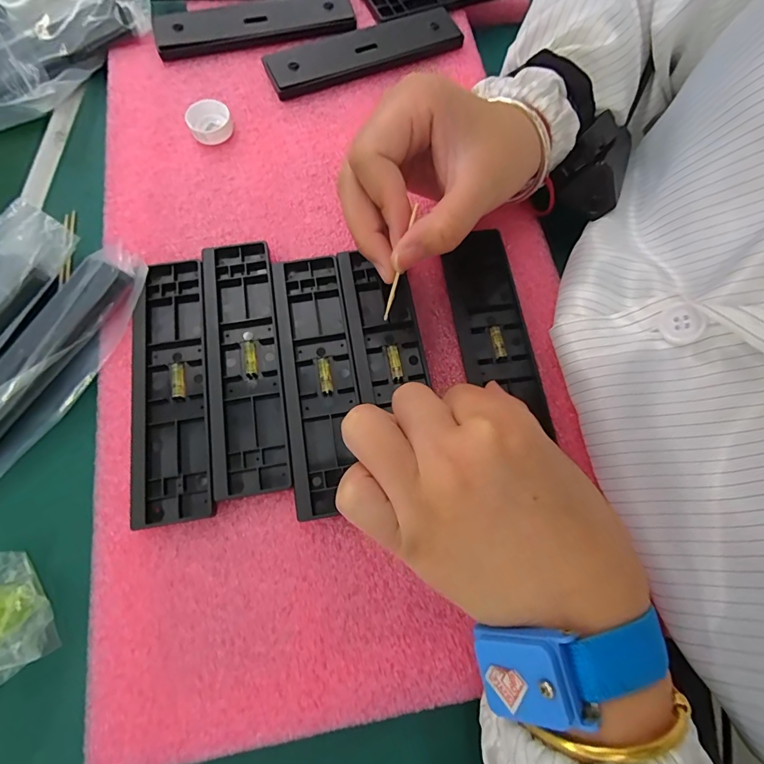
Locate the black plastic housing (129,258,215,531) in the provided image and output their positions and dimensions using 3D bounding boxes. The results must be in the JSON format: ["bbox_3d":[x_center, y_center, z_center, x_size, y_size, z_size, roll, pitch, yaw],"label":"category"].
[{"bbox_3d":[-0.126,0.000,0.246,0.044,0.007,0.158,-10,72,-3],"label":"black plastic housing"}]

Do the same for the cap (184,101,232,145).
[{"bbox_3d":[-0.126,-0.190,0.308,0.030,0.013,0.031,0,72,0],"label":"cap"}]

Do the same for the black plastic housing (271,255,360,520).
[{"bbox_3d":[-0.038,-0.004,0.249,0.042,0.006,0.157,-9,72,-3],"label":"black plastic housing"}]

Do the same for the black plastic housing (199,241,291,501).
[{"bbox_3d":[-0.084,-0.014,0.251,0.041,0.007,0.158,-9,72,-3],"label":"black plastic housing"}]

